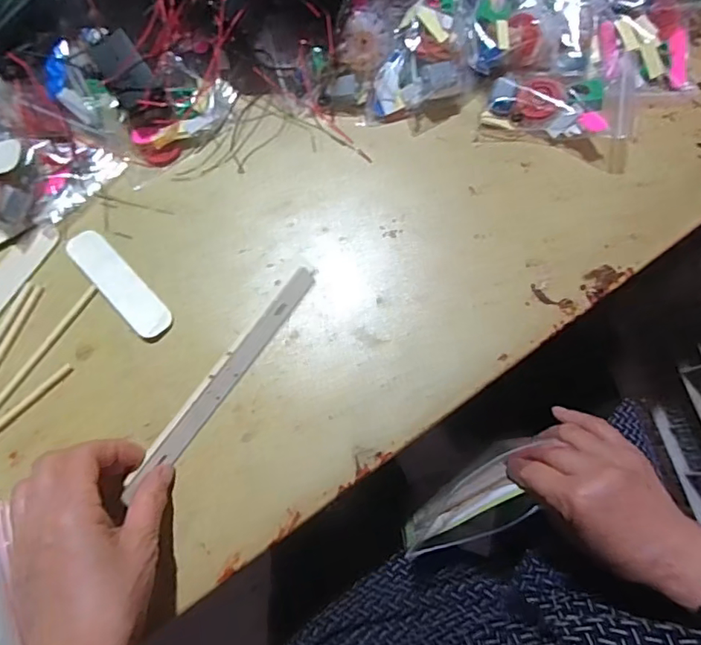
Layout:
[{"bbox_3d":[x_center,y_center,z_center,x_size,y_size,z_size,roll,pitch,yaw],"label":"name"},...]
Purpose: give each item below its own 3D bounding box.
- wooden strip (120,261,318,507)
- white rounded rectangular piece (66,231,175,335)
[{"bbox_3d":[-0.088,0.037,0.374,0.019,0.010,0.190,36,78,9],"label":"wooden strip"},{"bbox_3d":[-0.175,-0.030,0.402,0.027,0.004,0.105,-42,77,-18],"label":"white rounded rectangular piece"}]

